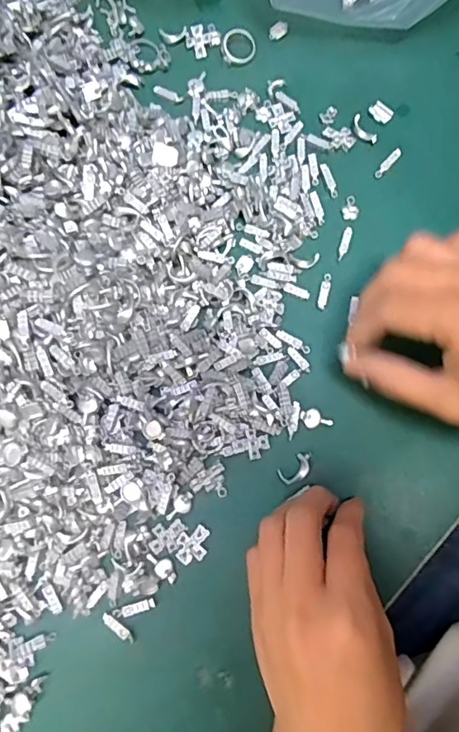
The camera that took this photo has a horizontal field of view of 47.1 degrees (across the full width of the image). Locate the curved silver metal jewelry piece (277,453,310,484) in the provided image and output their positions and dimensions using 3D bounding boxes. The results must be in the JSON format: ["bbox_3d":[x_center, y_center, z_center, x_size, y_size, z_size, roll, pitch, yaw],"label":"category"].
[{"bbox_3d":[0.037,0.056,0.289,0.021,0.004,0.012,-38,82,-6],"label":"curved silver metal jewelry piece"}]

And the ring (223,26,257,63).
[{"bbox_3d":[0.007,-0.208,0.342,0.021,0.004,0.024,-2,80,-1],"label":"ring"}]

